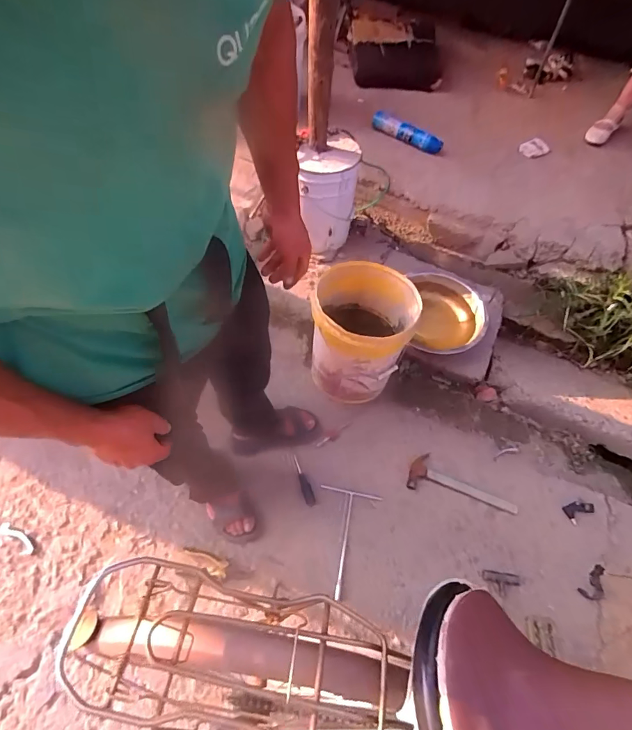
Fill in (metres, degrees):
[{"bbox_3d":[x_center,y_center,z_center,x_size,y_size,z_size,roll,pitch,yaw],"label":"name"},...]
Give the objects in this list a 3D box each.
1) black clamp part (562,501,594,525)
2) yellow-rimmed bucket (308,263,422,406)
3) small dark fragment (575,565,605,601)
[{"bbox_3d":[0.801,0.444,1.267,0.098,0.024,0.052,-24,63,-18],"label":"black clamp part"},{"bbox_3d":[0.135,-0.097,1.316,0.291,0.341,0.332,17,59,6],"label":"yellow-rimmed bucket"},{"bbox_3d":[0.769,0.598,1.131,0.060,0.068,0.082,28,60,12],"label":"small dark fragment"}]

